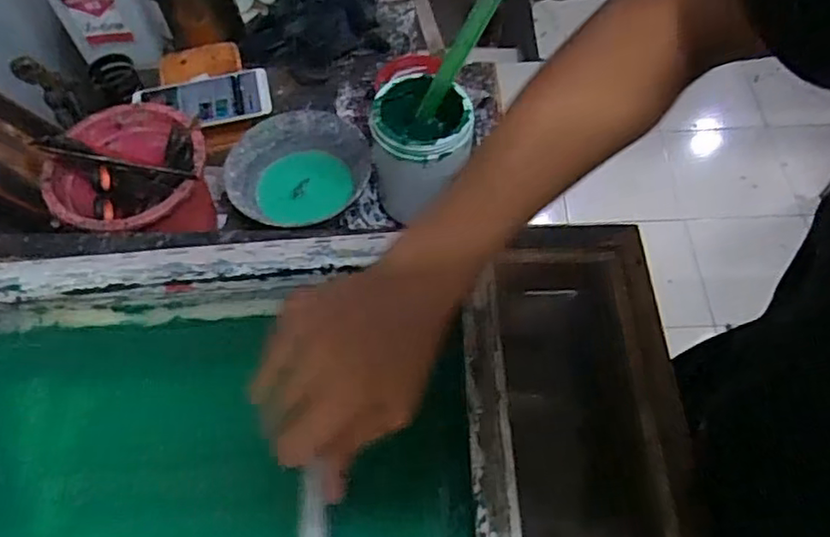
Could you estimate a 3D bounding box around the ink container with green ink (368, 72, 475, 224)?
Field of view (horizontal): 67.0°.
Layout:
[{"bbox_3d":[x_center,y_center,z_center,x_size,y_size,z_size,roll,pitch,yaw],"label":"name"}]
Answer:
[{"bbox_3d":[0.006,-0.122,0.667,0.096,0.142,0.099,-1,60,1],"label":"ink container with green ink"}]

